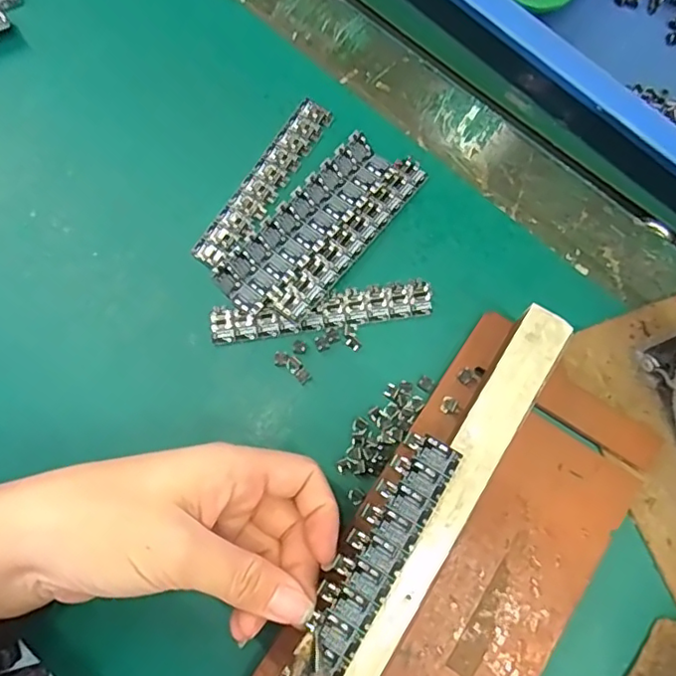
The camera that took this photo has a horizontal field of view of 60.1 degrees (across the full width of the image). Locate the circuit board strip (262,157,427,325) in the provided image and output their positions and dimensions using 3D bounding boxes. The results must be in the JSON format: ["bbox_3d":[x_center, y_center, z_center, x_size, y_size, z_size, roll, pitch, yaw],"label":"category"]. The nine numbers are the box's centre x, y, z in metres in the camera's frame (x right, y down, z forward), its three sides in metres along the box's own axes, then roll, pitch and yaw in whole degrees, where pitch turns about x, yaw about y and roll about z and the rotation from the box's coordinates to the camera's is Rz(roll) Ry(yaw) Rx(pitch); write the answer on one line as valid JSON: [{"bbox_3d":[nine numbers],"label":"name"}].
[{"bbox_3d":[0.007,-0.053,0.299,0.021,0.004,0.109,42,74,-5],"label":"circuit board strip"}]

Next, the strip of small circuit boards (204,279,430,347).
[{"bbox_3d":[-0.007,-0.014,0.289,0.109,0.004,0.018,-8,74,-4],"label":"strip of small circuit boards"}]

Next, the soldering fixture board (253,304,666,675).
[{"bbox_3d":[0.052,0.098,0.241,0.102,0.040,0.220,34,76,8],"label":"soldering fixture board"}]

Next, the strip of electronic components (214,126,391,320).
[{"bbox_3d":[-0.017,-0.060,0.297,0.029,0.012,0.108,39,76,9],"label":"strip of electronic components"}]

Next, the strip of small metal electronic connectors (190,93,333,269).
[{"bbox_3d":[-0.037,-0.082,0.306,0.022,0.008,0.107,31,75,7],"label":"strip of small metal electronic connectors"}]

